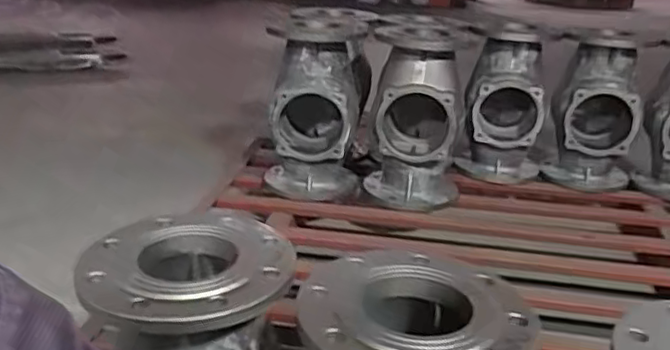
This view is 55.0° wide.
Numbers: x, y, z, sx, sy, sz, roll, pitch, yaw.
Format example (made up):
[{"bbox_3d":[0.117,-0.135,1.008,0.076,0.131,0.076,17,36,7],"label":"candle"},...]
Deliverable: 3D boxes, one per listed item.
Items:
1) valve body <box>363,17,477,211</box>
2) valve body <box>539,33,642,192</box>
[{"bbox_3d":[0.187,-0.139,1.447,0.224,0.363,0.271,5,21,7],"label":"valve body"},{"bbox_3d":[0.648,-0.144,1.608,0.202,0.390,0.250,11,22,22],"label":"valve body"}]

